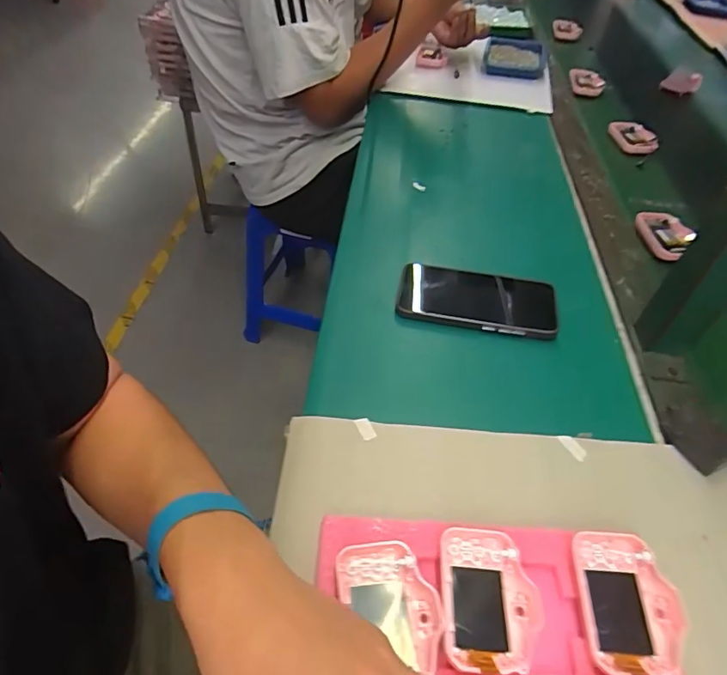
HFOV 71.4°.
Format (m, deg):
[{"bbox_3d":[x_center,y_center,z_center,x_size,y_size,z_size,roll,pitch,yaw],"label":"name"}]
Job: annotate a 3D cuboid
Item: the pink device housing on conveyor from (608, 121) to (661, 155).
[{"bbox_3d":[0.443,-0.327,0.826,0.057,0.017,0.080,-2,49,-8],"label":"pink device housing on conveyor"}]

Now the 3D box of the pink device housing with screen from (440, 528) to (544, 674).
[{"bbox_3d":[0.082,0.169,0.328,0.061,0.012,0.082,6,48,0],"label":"pink device housing with screen"}]

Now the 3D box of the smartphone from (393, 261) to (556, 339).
[{"bbox_3d":[0.120,-0.044,0.535,0.161,0.016,0.083,8,49,9],"label":"smartphone"}]

